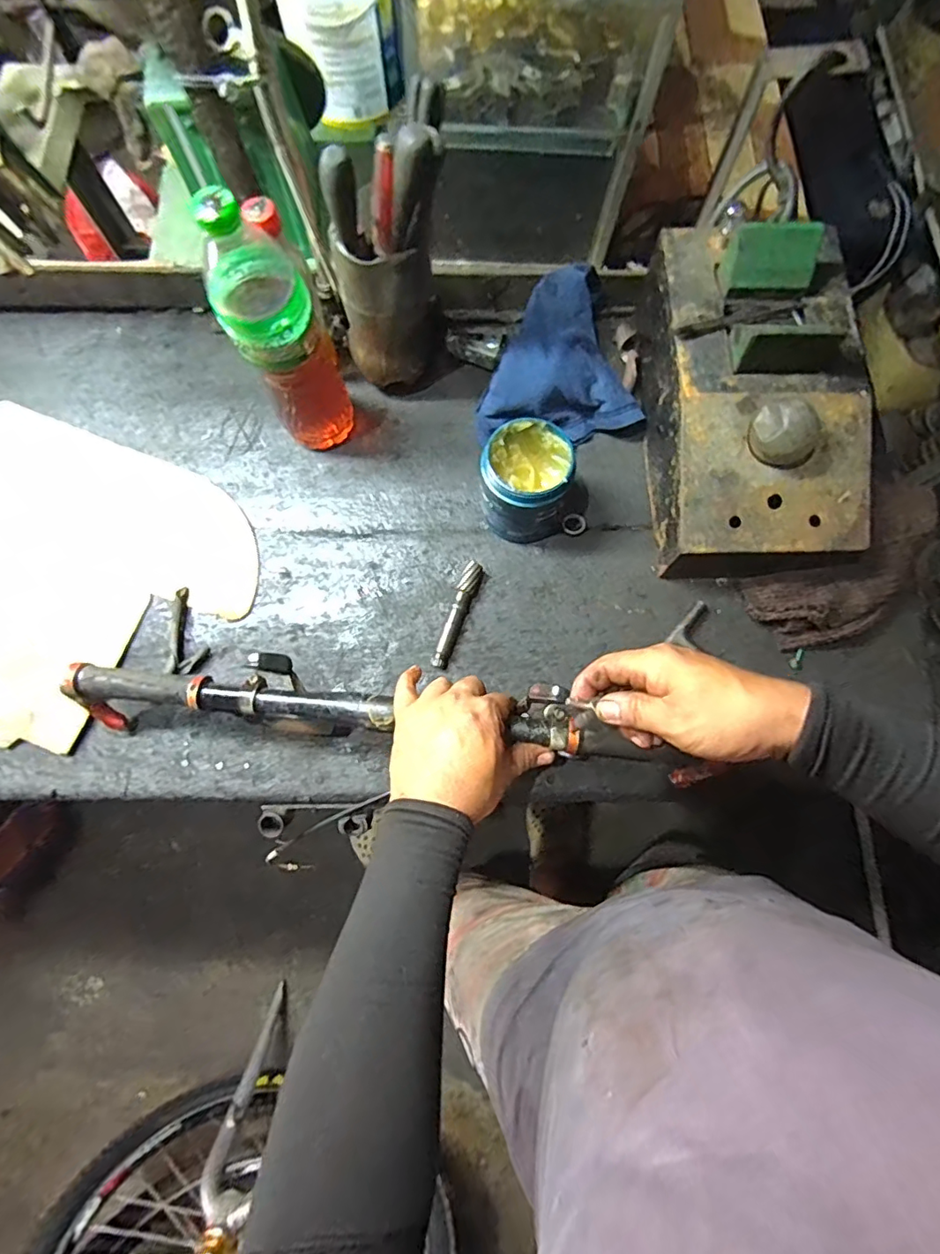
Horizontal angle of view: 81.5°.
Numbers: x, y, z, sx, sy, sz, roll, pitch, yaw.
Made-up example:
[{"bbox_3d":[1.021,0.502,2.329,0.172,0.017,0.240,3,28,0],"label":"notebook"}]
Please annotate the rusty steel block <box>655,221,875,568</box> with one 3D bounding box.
[{"bbox_3d":[0.291,-0.236,0.556,0.181,0.141,0.335,0,76,-1],"label":"rusty steel block"}]

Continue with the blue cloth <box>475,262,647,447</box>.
[{"bbox_3d":[0.097,-0.307,0.618,0.183,0.076,0.183,-4,76,-2],"label":"blue cloth"}]

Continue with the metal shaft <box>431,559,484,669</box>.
[{"bbox_3d":[-0.014,-0.013,0.582,0.019,0.021,0.117,20,77,4],"label":"metal shaft"}]

